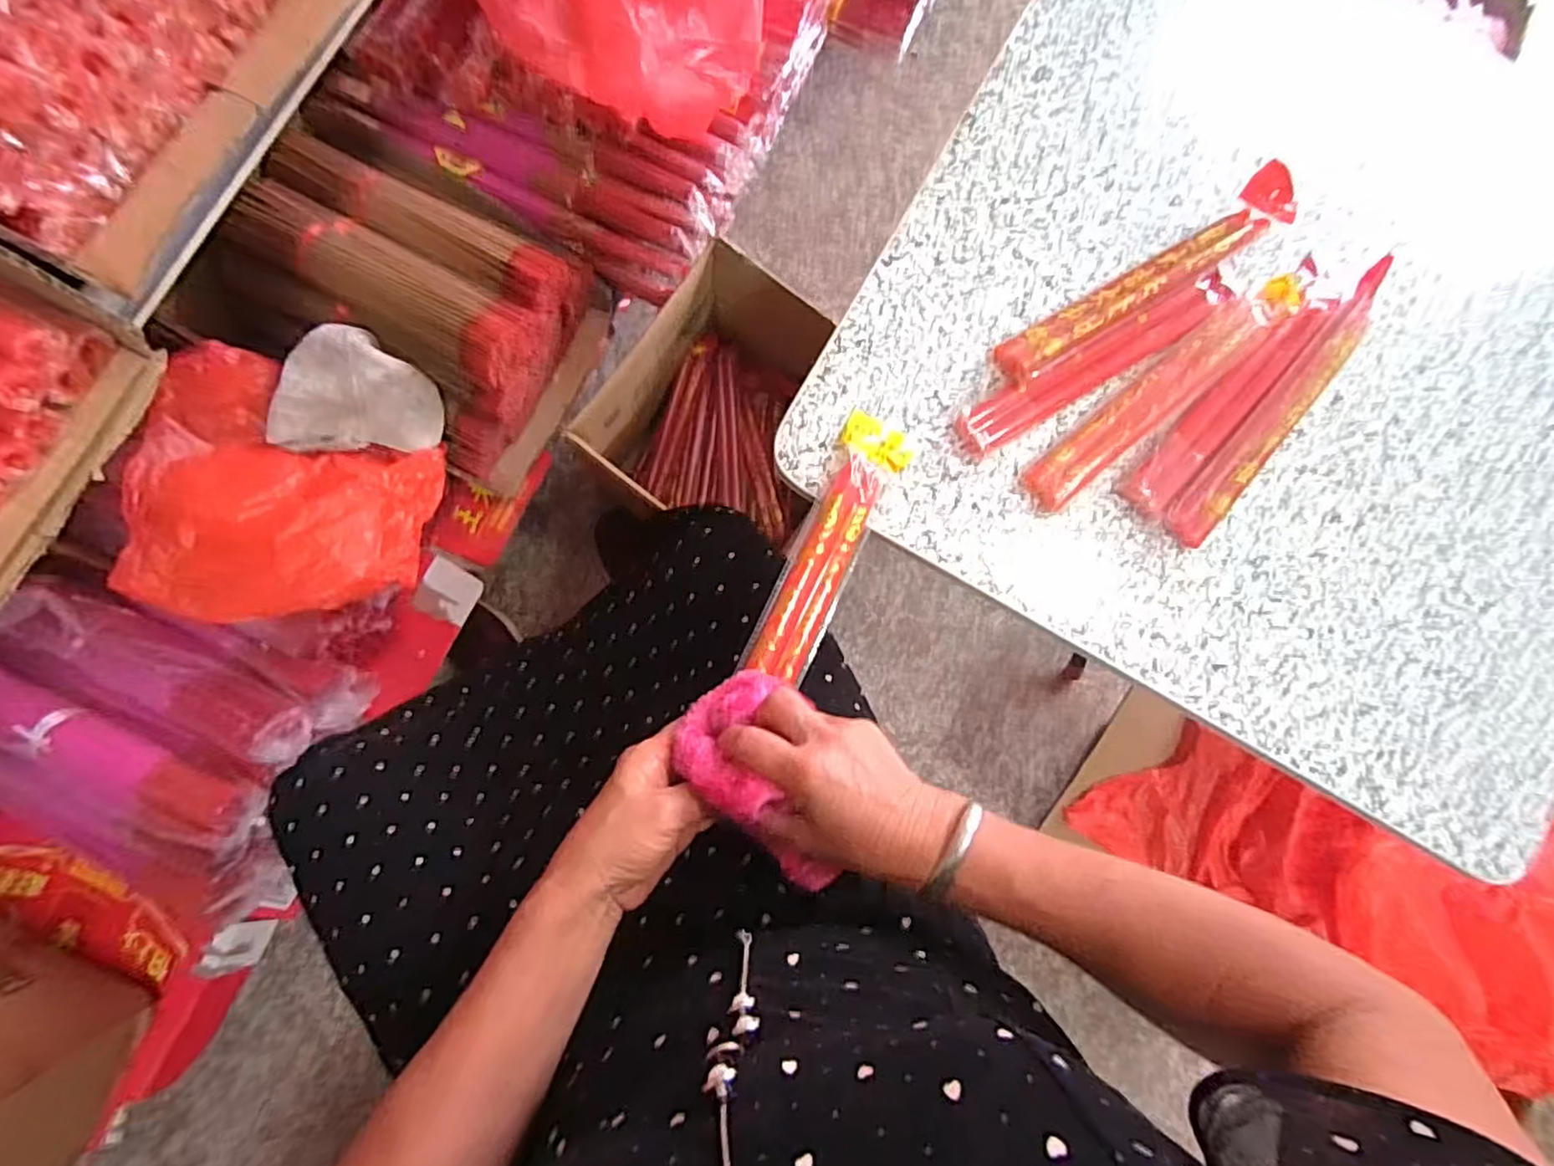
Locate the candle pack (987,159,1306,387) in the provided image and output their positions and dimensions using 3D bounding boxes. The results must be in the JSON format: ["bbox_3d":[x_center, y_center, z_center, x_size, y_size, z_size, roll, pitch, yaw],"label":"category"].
[{"bbox_3d":[0.290,-0.239,0.527,0.270,0.037,0.043,-33,88,-8],"label":"candle pack"}]

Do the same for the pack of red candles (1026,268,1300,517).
[{"bbox_3d":[0.305,-0.156,0.528,0.278,0.023,0.041,-40,89,-8],"label":"pack of red candles"}]

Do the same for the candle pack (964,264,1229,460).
[{"bbox_3d":[0.251,-0.173,0.526,0.244,0.021,0.036,-30,88,-8],"label":"candle pack"}]

